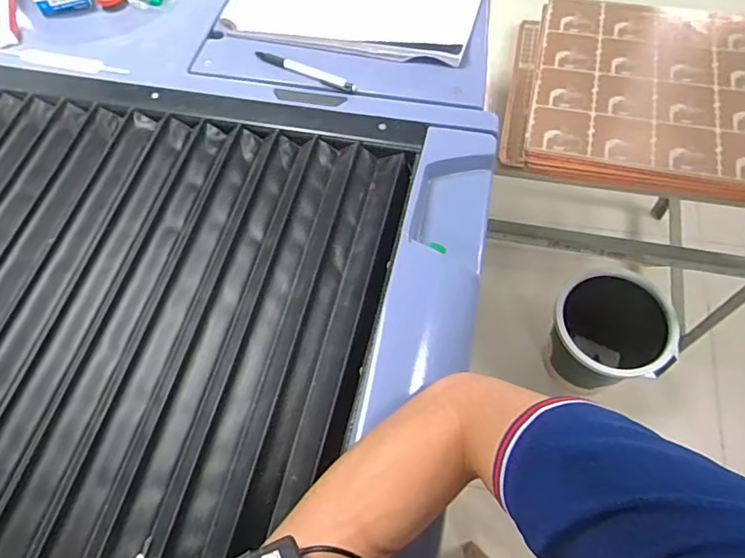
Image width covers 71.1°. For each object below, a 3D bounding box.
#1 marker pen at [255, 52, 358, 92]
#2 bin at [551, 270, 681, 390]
[{"bbox_3d":[-0.080,-0.249,0.620,0.139,0.008,0.015,26,66,15],"label":"marker pen"},{"bbox_3d":[0.561,0.133,1.273,0.253,0.270,0.280,26,67,16],"label":"bin"}]

